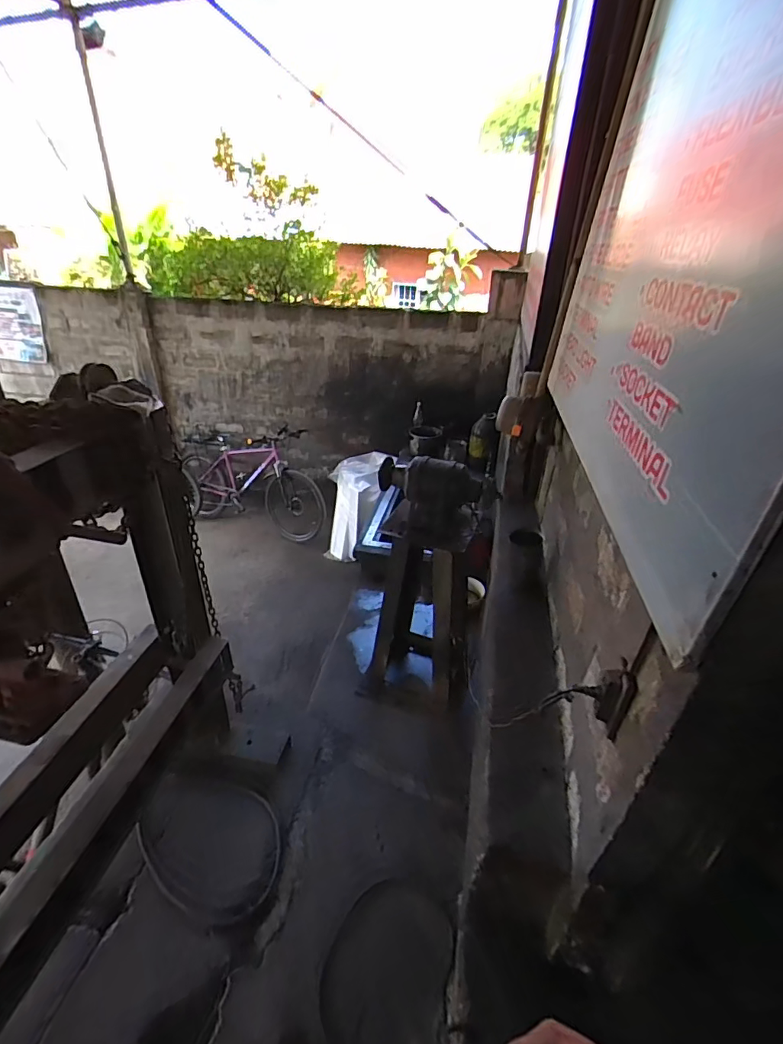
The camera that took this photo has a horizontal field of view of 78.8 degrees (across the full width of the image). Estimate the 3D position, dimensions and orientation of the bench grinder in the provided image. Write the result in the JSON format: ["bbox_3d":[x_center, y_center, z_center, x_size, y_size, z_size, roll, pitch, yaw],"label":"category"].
[{"bbox_3d":[0.158,-0.081,1.678,0.406,0.280,0.279,2,31,-1],"label":"bench grinder"}]

